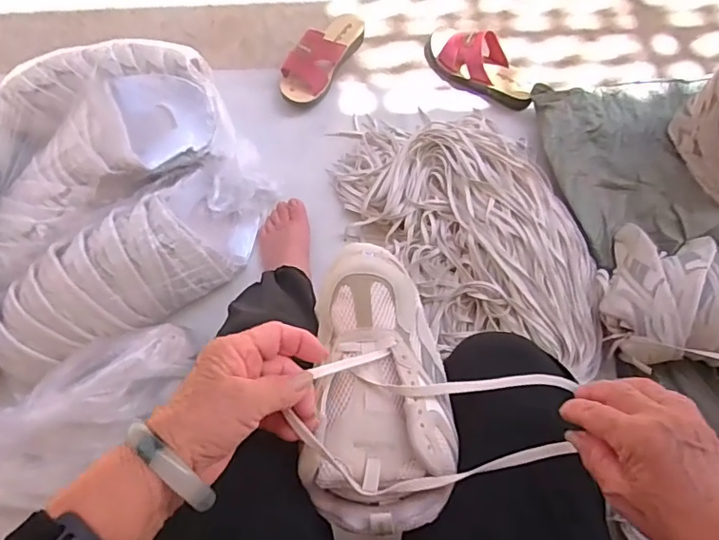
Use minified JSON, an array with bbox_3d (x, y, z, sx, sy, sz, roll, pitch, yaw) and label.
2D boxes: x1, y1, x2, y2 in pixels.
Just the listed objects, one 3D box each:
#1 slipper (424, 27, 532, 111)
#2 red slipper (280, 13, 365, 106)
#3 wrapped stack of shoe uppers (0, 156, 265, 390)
[{"bbox_3d":[0.227,-0.386,1.002,0.225,0.082,0.090,29,74,8],"label":"slipper"},{"bbox_3d":[-0.070,-0.406,1.000,0.089,0.070,0.227,27,74,7],"label":"red slipper"},{"bbox_3d":[-0.319,0.003,0.774,0.418,0.151,0.140,-41,77,-13],"label":"wrapped stack of shoe uppers"}]

